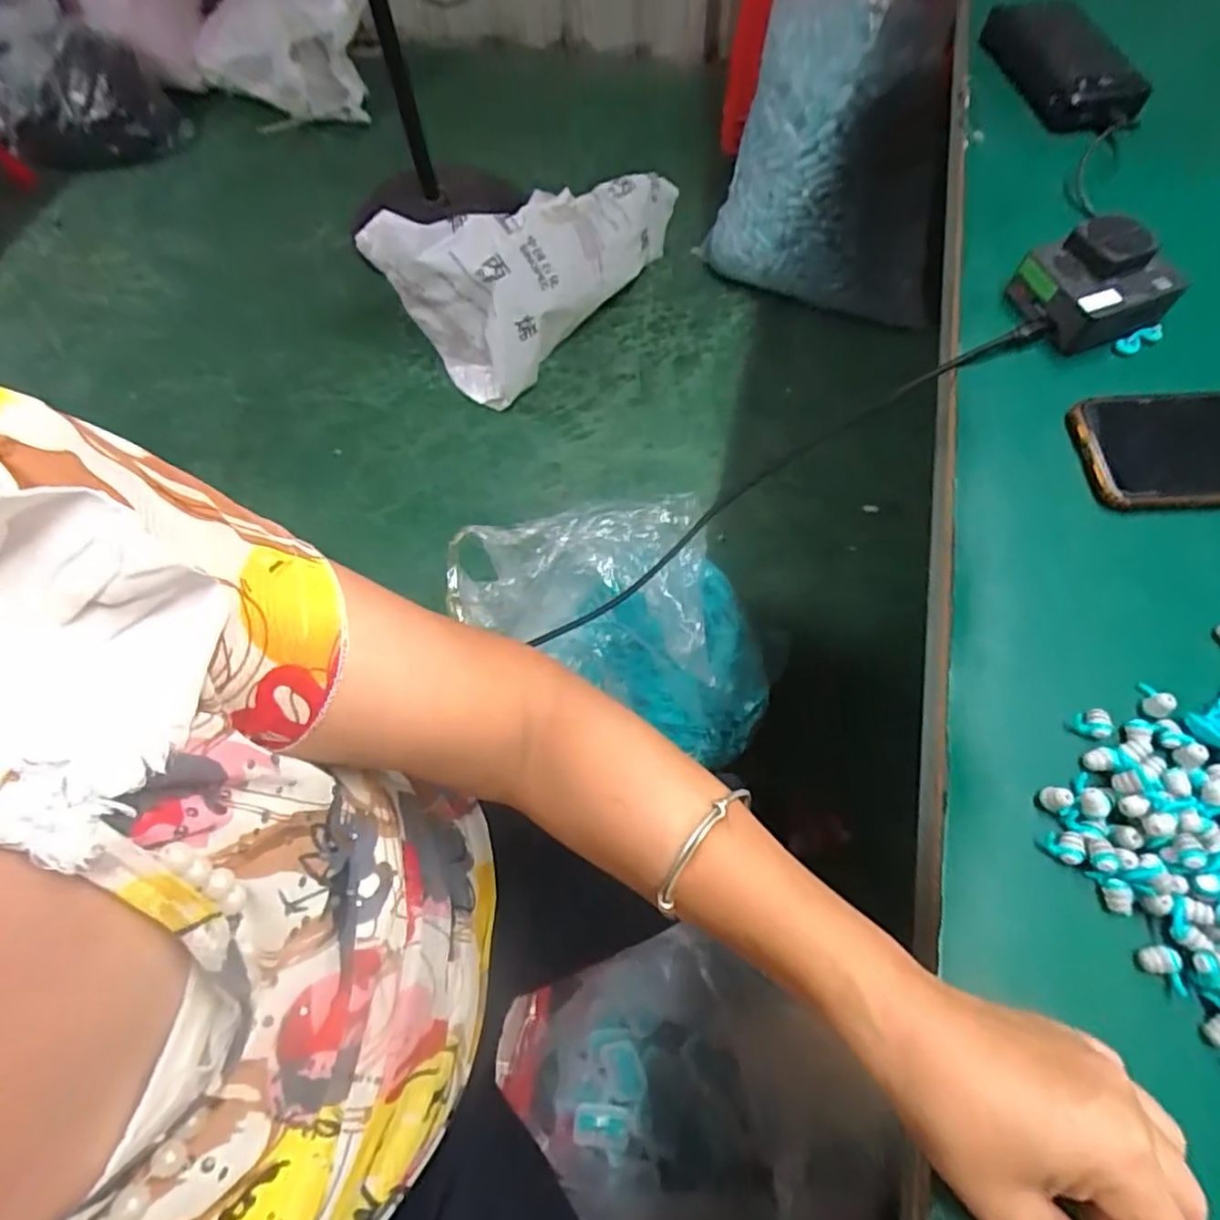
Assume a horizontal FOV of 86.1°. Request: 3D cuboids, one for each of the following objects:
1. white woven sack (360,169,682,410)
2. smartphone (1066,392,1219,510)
[{"bbox_3d":[-0.141,-0.716,1.316,0.319,0.304,0.555,39,73,18],"label":"white woven sack"},{"bbox_3d":[0.369,-0.100,0.398,0.159,0.013,0.086,-1,65,2],"label":"smartphone"}]

